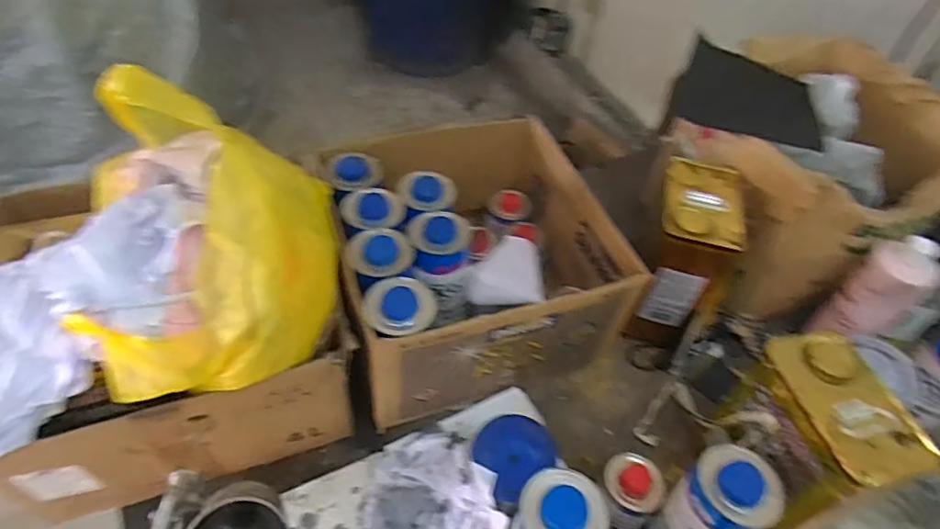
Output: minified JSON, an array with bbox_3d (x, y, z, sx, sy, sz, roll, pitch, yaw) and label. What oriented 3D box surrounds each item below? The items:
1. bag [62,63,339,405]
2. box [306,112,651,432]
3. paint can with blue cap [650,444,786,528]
[{"bbox_3d":[-0.256,-0.026,0.564,0.225,0.253,0.300,-8,51,-13],"label":"bag"},{"bbox_3d":[-0.013,-0.030,0.846,0.381,0.193,0.406,-13,52,-17],"label":"box"},{"bbox_3d":[0.264,0.277,0.622,0.077,0.179,0.084,-31,59,-28],"label":"paint can with blue cap"}]

